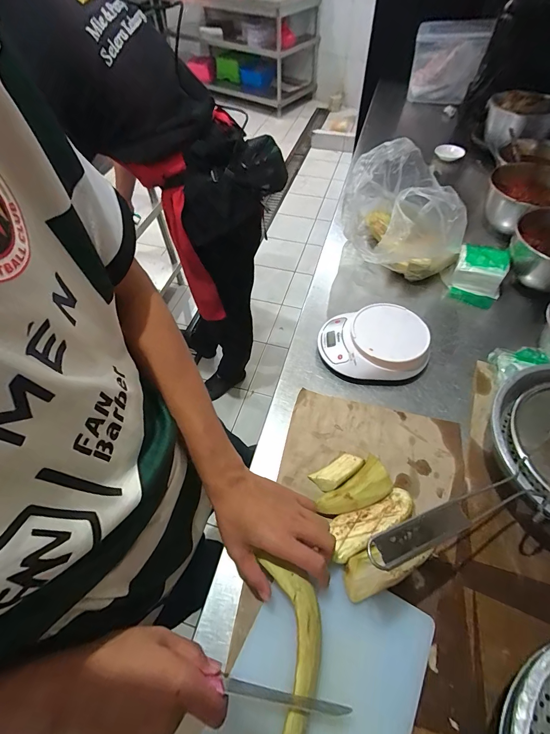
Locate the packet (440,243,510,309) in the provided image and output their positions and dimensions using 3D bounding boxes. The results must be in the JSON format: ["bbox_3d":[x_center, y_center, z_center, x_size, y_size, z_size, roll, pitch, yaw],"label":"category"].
[{"bbox_3d":[0.445,-0.212,0.738,0.116,0.070,0.117,22,58,16],"label":"packet"}]

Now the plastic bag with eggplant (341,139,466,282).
[{"bbox_3d":[0.265,-0.341,0.732,0.214,0.232,0.280,-11,55,-6],"label":"plastic bag with eggplant"}]

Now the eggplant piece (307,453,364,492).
[{"bbox_3d":[0.094,0.156,0.495,0.075,0.031,0.038,-27,58,-17],"label":"eggplant piece"}]

